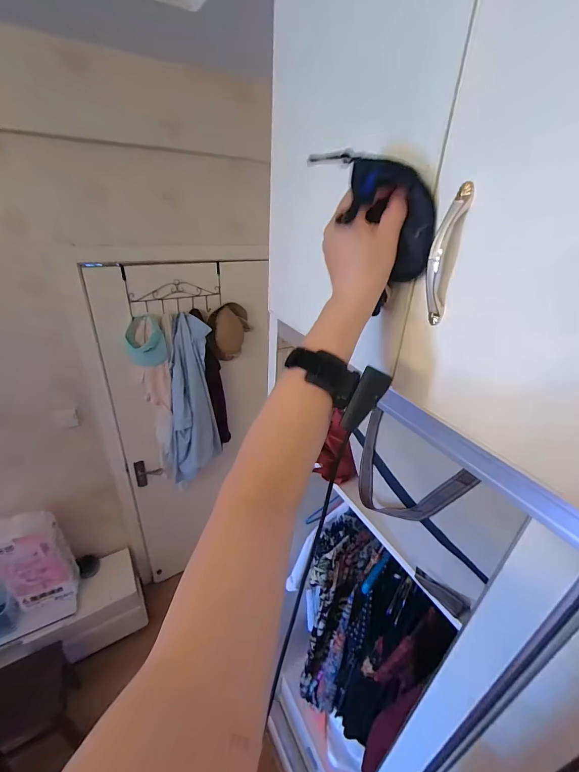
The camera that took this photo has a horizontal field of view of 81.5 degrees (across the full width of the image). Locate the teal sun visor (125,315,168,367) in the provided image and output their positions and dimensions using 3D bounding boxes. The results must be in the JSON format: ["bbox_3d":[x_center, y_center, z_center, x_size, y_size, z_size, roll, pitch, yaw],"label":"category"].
[{"bbox_3d":[-0.598,-0.184,1.405,0.148,0.194,0.073,-9,31,-21],"label":"teal sun visor"}]

